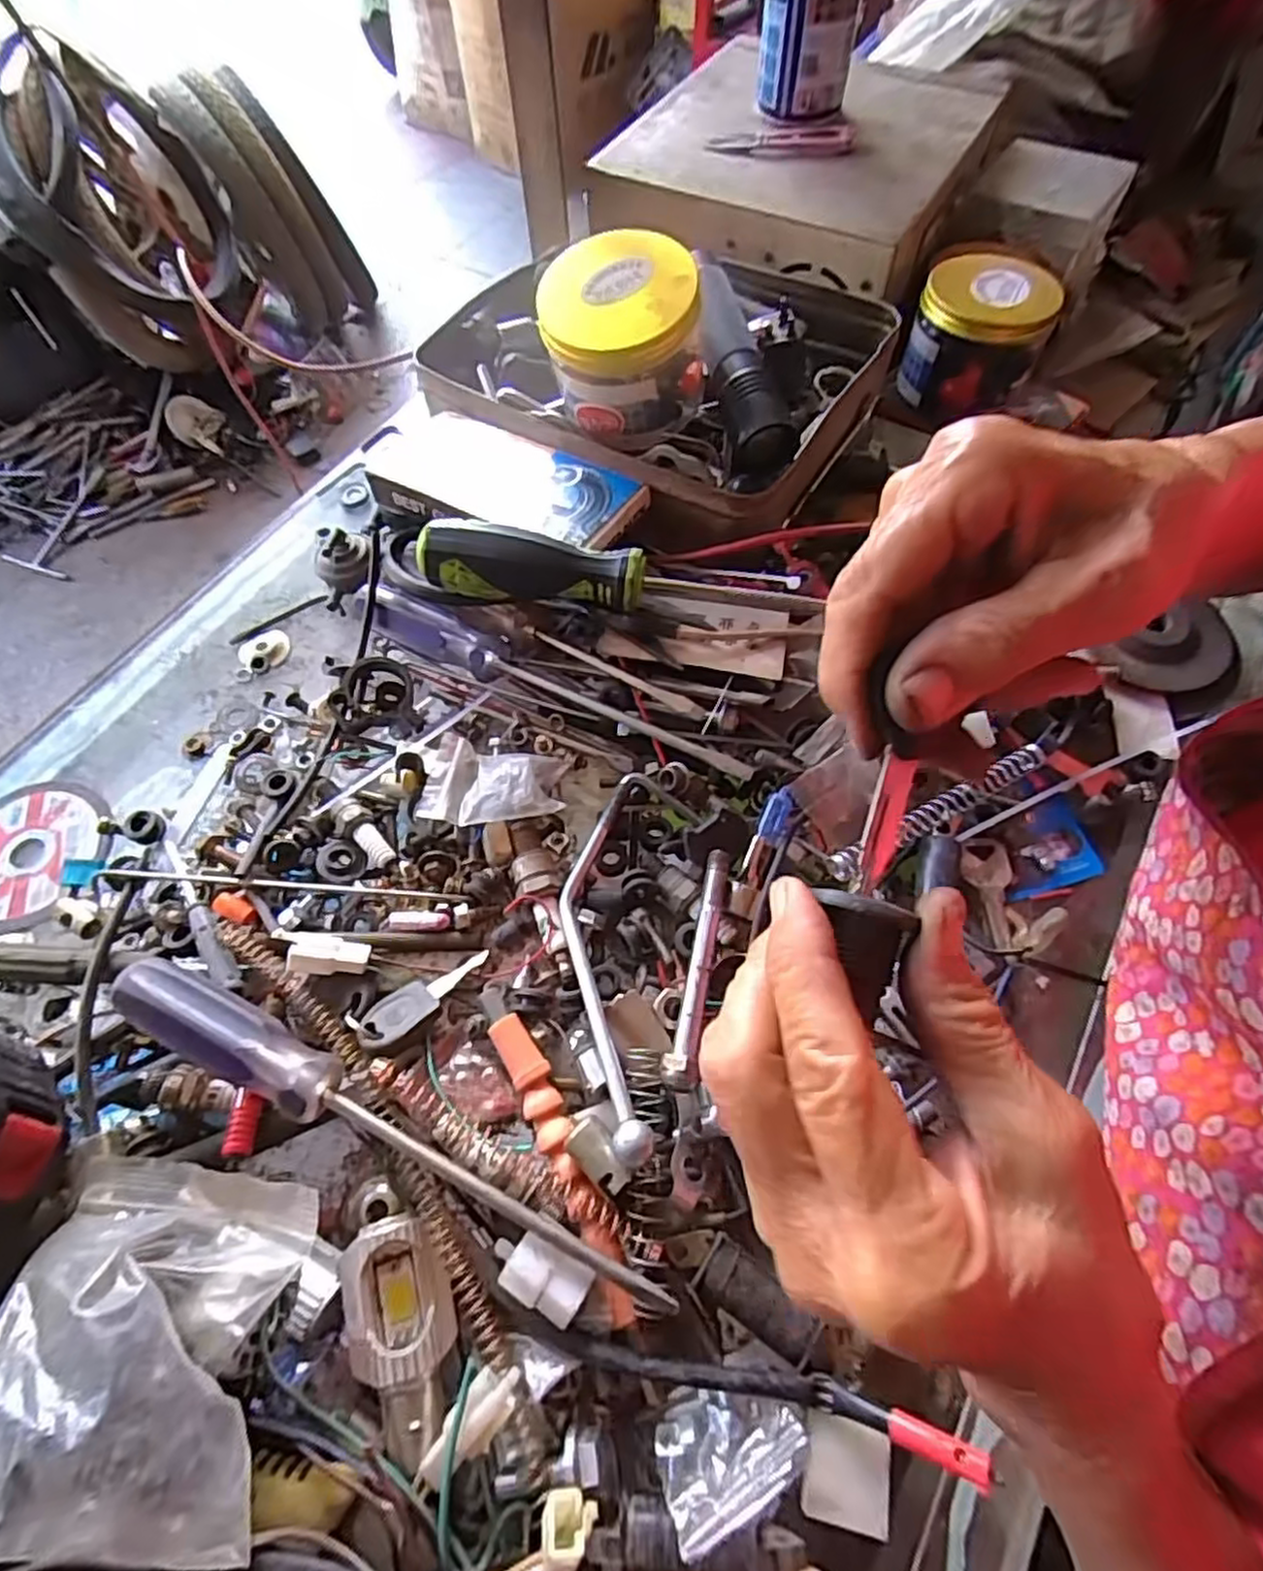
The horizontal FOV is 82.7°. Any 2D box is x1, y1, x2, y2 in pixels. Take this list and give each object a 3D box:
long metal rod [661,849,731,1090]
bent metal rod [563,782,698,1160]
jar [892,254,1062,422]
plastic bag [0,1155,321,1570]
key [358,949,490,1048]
[{"bbox_3d":[0.028,0.070,0.291,0.013,0.014,0.099,10,63,6],"label":"long metal rod"},{"bbox_3d":[-0.006,0.062,0.299,0.053,0.030,0.162,9,63,5],"label":"bent metal rod"},{"bbox_3d":[0.224,-0.293,0.468,0.078,0.060,0.083,0,63,0],"label":"jar"},{"bbox_3d":[-0.152,0.166,0.214,0.091,0.063,0.090,1,63,1],"label":"plastic bag"},{"bbox_3d":[-0.086,0.087,0.300,0.058,0.011,0.022,-33,66,-34],"label":"key"}]

